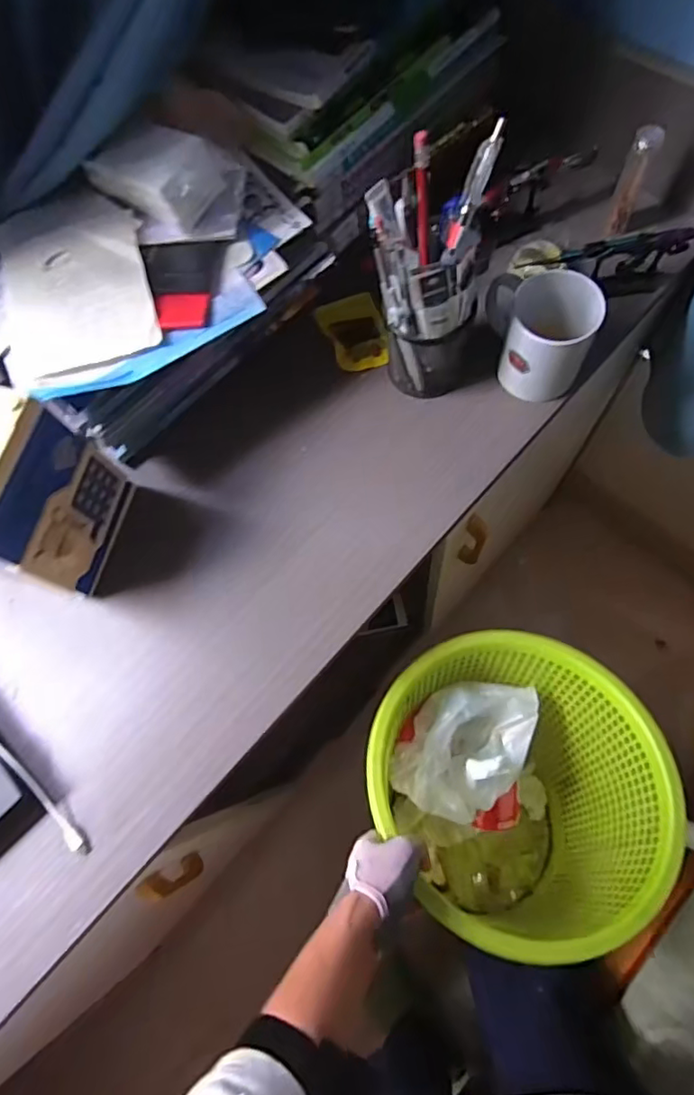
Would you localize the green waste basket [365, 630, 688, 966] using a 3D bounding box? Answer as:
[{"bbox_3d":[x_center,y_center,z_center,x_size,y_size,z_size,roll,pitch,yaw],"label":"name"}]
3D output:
[{"bbox_3d":[0.180,0.275,0.664,0.280,0.290,0.297,-1,66,3],"label":"green waste basket"}]

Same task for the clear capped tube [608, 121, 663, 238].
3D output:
[{"bbox_3d":[0.303,-0.390,0.609,0.026,0.103,0.024,18,68,11],"label":"clear capped tube"}]

